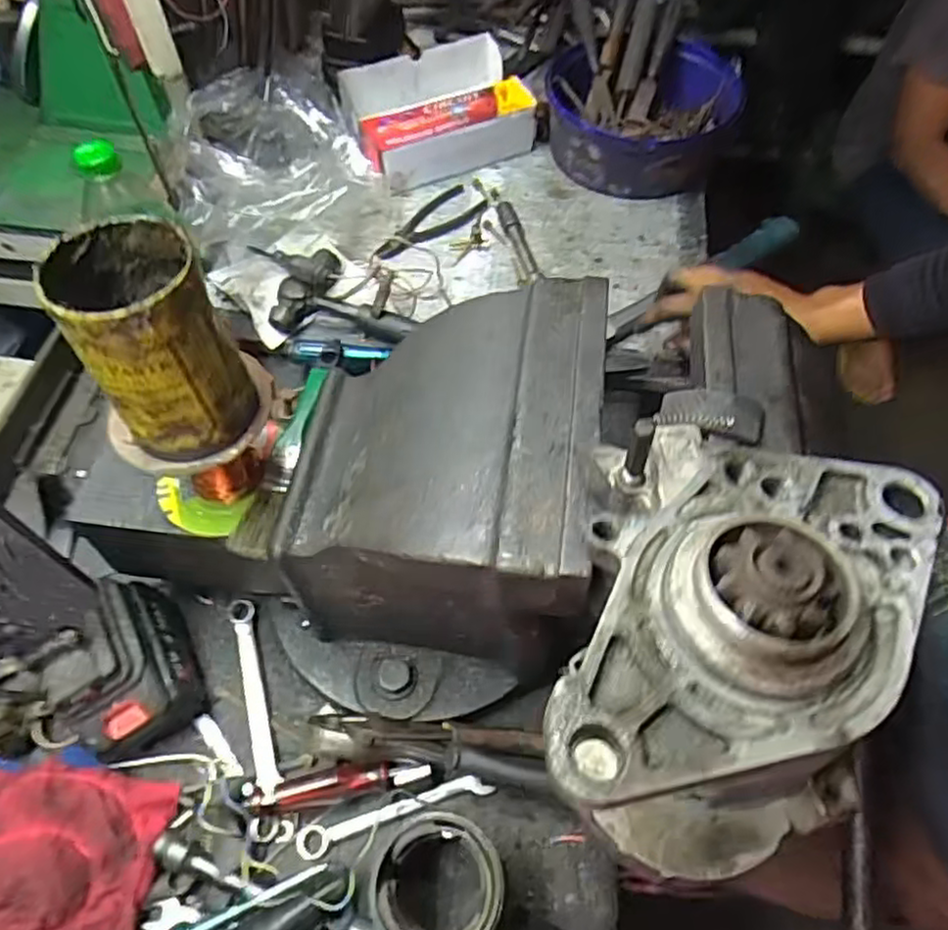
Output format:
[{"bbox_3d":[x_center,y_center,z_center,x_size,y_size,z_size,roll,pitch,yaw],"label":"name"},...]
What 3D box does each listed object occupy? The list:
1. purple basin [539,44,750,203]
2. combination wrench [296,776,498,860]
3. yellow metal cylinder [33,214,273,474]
[{"bbox_3d":[0.198,-0.430,0.851,0.209,0.102,0.228,0,57,0],"label":"purple basin"},{"bbox_3d":[-0.056,0.251,0.505,0.142,0.005,0.020,-15,58,-10],"label":"combination wrench"},{"bbox_3d":[-0.173,-0.063,0.382,0.090,0.118,0.081,-20,59,-12],"label":"yellow metal cylinder"}]

